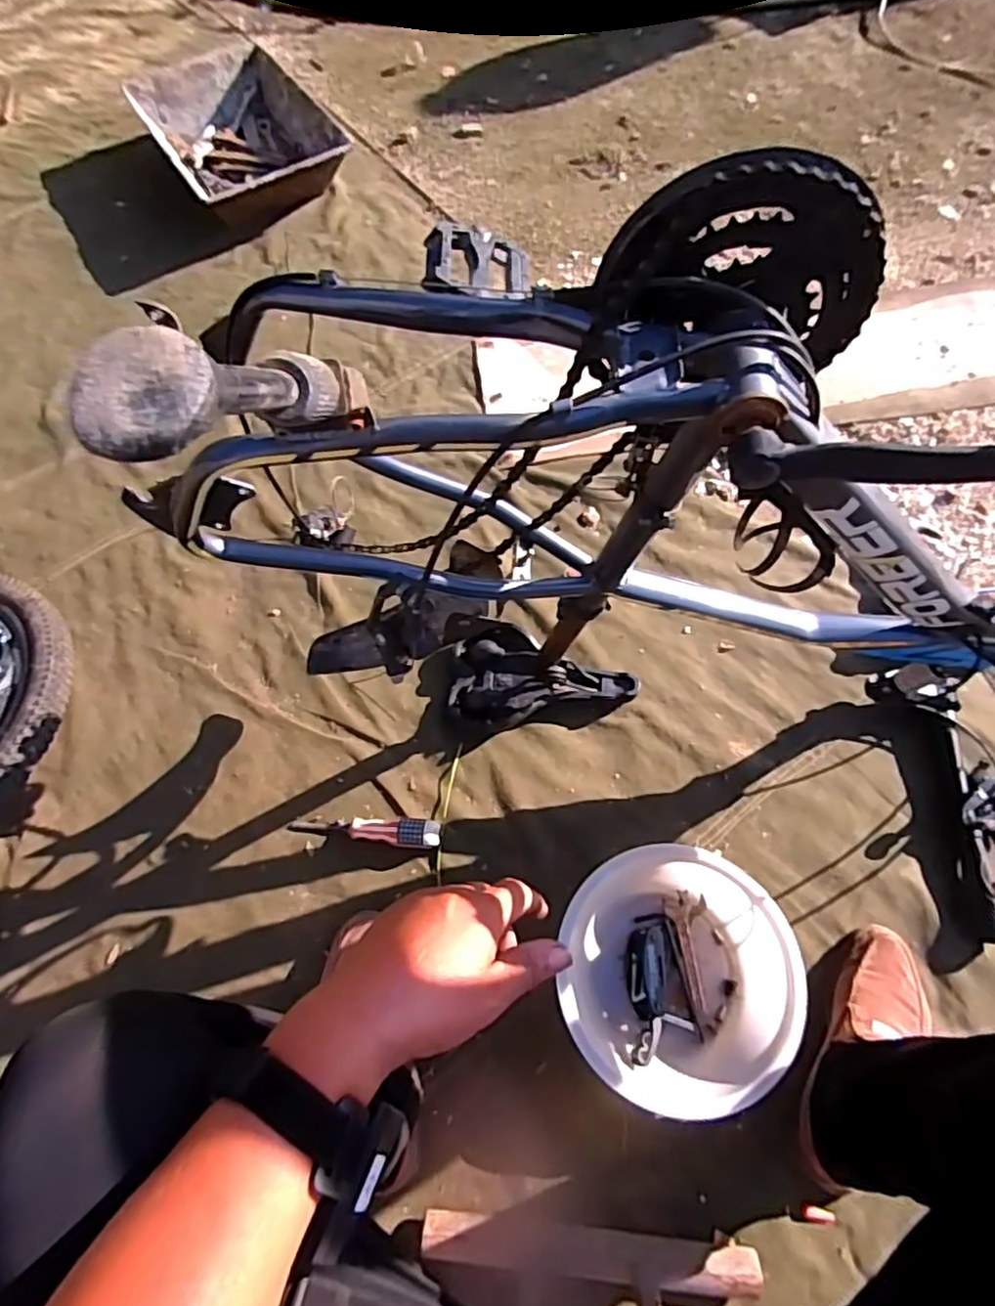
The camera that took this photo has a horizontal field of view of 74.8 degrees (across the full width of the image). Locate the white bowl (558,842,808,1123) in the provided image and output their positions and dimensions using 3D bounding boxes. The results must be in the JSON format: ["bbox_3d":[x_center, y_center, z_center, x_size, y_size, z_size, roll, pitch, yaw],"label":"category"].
[{"bbox_3d":[0.194,0.345,0.706,0.240,0.065,0.242,-1,66,1],"label":"white bowl"}]

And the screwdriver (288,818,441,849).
[{"bbox_3d":[-0.166,0.222,0.811,0.190,0.033,0.033,2,66,2],"label":"screwdriver"}]

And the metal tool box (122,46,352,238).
[{"bbox_3d":[-0.485,-0.978,1.266,0.293,0.127,0.414,-33,69,-12],"label":"metal tool box"}]

